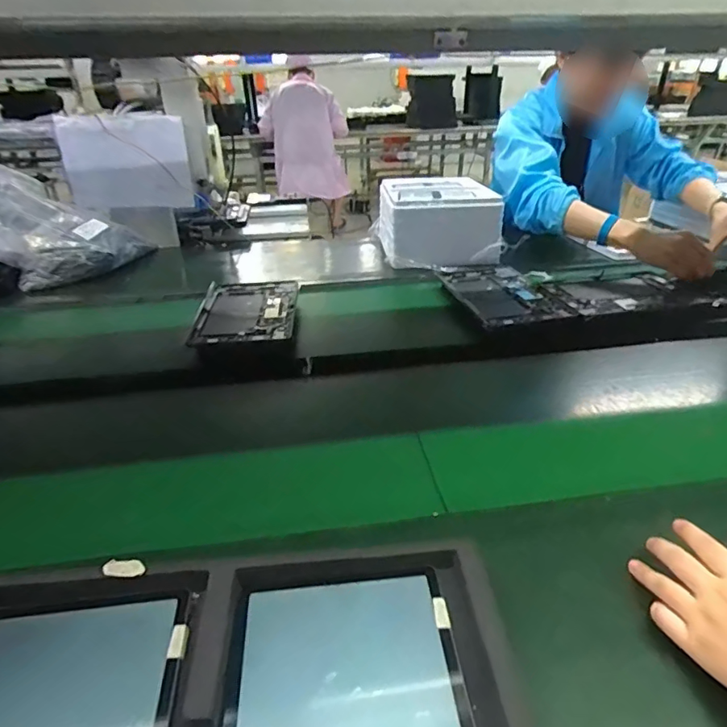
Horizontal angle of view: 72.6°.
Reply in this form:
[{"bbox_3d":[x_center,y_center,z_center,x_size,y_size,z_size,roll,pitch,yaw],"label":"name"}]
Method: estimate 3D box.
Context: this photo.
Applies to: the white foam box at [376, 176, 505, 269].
[{"bbox_3d":[0.170,-0.344,1.169,0.246,0.140,0.317,-2,32,-2],"label":"white foam box"}]

